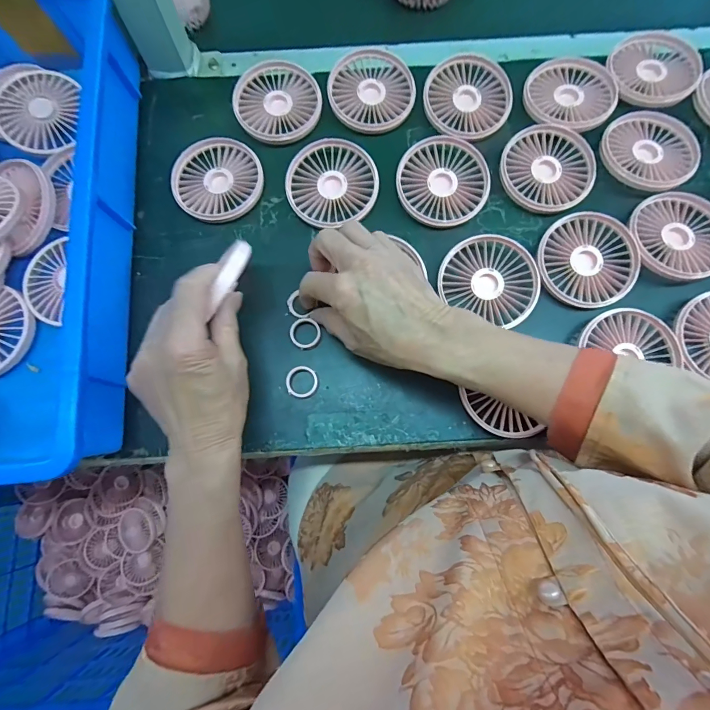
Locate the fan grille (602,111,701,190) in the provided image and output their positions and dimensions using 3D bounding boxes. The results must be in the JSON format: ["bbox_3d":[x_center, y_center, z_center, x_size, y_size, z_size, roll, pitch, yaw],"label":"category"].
[{"bbox_3d":[0.288,-0.200,0.375,0.086,0.010,0.086,0,77,0],"label":"fan grille"}]

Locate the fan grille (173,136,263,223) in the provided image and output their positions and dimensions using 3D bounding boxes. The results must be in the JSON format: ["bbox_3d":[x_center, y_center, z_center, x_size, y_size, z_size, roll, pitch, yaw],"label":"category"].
[{"bbox_3d":[-0.138,-0.177,0.385,0.086,0.013,0.091,-17,77,-4],"label":"fan grille"}]

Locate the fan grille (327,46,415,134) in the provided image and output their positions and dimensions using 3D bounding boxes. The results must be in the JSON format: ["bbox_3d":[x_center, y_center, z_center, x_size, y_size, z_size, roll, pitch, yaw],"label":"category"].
[{"bbox_3d":[0.017,-0.275,0.395,0.087,0.009,0.086,-1,77,0],"label":"fan grille"}]

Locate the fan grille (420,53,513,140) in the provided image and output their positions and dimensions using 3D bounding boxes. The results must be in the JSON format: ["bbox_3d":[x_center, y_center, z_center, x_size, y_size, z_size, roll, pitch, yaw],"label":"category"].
[{"bbox_3d":[0.114,-0.264,0.389,0.086,0.012,0.086,0,77,0],"label":"fan grille"}]

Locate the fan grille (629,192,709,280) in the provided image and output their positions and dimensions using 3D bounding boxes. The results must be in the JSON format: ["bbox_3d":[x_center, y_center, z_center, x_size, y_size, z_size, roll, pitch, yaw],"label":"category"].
[{"bbox_3d":[0.301,-0.110,0.355,0.086,0.009,0.086,0,77,0],"label":"fan grille"}]

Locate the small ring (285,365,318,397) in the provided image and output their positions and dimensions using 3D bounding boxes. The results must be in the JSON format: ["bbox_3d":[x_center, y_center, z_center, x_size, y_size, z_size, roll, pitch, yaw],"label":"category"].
[{"bbox_3d":[-0.047,0.023,0.338,0.027,0.006,0.027,0,77,0],"label":"small ring"}]

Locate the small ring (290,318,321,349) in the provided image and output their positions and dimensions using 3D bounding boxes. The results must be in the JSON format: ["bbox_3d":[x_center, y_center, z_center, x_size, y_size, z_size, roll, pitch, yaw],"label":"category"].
[{"bbox_3d":[-0.045,-0.020,0.348,0.027,0.006,0.027,0,77,0],"label":"small ring"}]

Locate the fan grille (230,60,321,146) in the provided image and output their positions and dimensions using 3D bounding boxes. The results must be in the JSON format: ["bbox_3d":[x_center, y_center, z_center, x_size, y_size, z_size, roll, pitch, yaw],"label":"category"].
[{"bbox_3d":[-0.080,-0.261,0.394,0.086,0.011,0.088,0,77,0],"label":"fan grille"}]

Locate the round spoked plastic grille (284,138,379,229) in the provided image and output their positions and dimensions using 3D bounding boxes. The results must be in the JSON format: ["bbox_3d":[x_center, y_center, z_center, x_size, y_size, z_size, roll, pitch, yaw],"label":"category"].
[{"bbox_3d":[-0.023,-0.168,0.377,0.086,0.012,0.084,0,83,2],"label":"round spoked plastic grille"}]

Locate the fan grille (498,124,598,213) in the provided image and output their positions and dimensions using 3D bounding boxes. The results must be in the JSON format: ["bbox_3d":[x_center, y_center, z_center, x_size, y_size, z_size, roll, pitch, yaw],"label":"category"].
[{"bbox_3d":[0.187,-0.182,0.370,0.088,0.010,0.082,0,77,0],"label":"fan grille"}]

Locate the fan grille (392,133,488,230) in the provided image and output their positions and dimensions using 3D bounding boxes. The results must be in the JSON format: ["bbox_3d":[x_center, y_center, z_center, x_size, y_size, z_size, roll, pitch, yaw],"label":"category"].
[{"bbox_3d":[0.084,-0.168,0.375,0.086,0.021,0.087,0,77,0],"label":"fan grille"}]

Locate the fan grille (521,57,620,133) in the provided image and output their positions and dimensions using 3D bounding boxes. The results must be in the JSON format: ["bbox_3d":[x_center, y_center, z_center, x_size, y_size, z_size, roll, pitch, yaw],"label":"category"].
[{"bbox_3d":[0.219,-0.266,0.389,0.087,0.011,0.087,0,77,0],"label":"fan grille"}]

